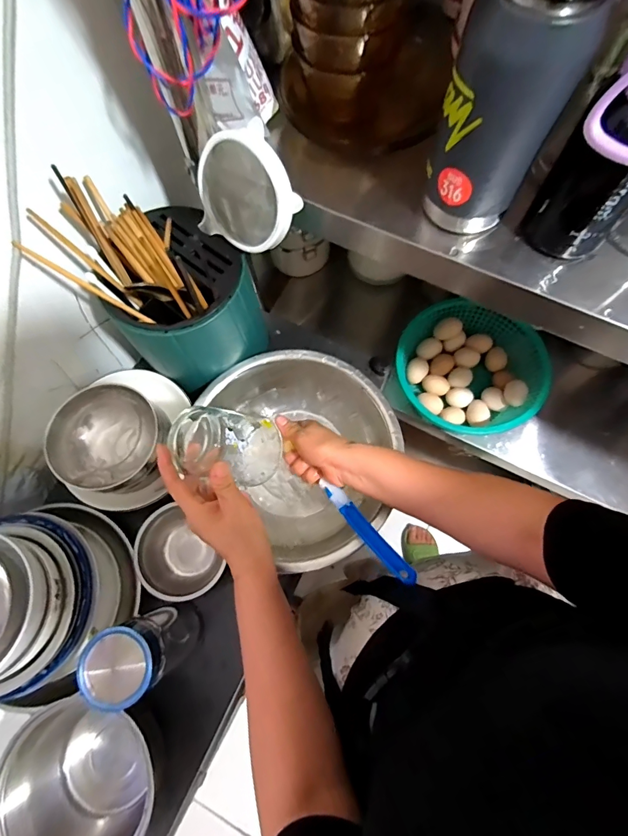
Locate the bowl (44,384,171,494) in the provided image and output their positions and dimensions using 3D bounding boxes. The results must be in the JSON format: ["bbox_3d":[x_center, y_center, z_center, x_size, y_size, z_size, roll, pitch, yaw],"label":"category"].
[{"bbox_3d":[-0.265,0.034,0.541,0.130,0.083,0.142,42,78,13],"label":"bowl"}]

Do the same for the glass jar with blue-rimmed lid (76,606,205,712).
[{"bbox_3d":[-0.189,0.266,0.469,0.072,0.169,0.068,0,72,1],"label":"glass jar with blue-rimmed lid"}]

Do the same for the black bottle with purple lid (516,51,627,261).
[{"bbox_3d":[0.250,-0.218,0.325,0.076,0.181,0.085,42,78,13],"label":"black bottle with purple lid"}]

